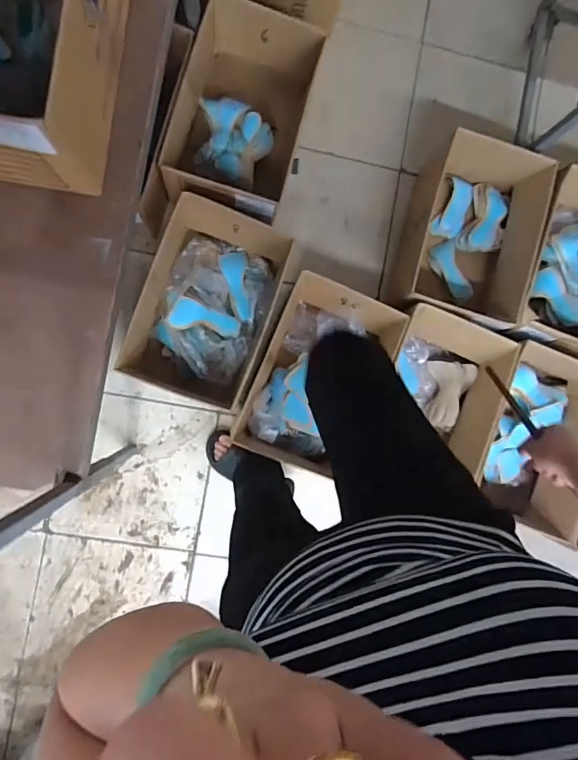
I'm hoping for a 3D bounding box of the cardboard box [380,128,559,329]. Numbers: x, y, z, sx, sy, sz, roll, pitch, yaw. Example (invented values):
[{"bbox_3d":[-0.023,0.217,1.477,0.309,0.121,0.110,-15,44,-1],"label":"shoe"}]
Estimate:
[{"bbox_3d":[0.478,-0.386,1.252,0.313,0.206,0.490,15,86,-7],"label":"cardboard box"}]

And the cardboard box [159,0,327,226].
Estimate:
[{"bbox_3d":[-0.133,-0.666,1.218,0.304,0.203,0.487,17,86,-6],"label":"cardboard box"}]

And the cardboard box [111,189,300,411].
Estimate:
[{"bbox_3d":[-0.195,-0.179,1.198,0.323,0.214,0.467,21,86,-6],"label":"cardboard box"}]

